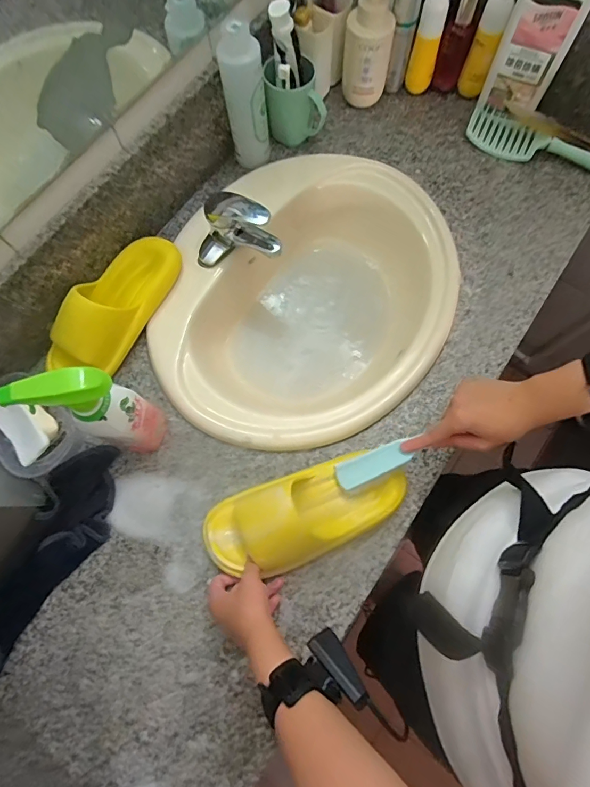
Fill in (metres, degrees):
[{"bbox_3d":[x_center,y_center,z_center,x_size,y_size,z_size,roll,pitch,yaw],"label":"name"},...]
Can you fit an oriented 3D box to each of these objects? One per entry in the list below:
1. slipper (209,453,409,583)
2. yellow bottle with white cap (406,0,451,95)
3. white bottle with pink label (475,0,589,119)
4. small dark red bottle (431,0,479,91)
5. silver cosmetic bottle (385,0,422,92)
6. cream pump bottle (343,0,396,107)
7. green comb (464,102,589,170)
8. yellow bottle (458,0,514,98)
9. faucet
[{"bbox_3d":[0.016,0.153,0.538,0.260,0.077,0.111,-12,76,-8],"label":"slipper"},{"bbox_3d":[0.227,-0.596,0.728,0.046,0.147,0.032,15,74,4],"label":"yellow bottle with white cap"},{"bbox_3d":[0.381,-0.556,0.656,0.102,0.269,0.087,32,76,9],"label":"white bottle with pink label"},{"bbox_3d":[0.274,-0.593,0.722,0.046,0.163,0.032,22,75,6],"label":"small dark red bottle"},{"bbox_3d":[0.178,-0.600,0.722,0.045,0.172,0.042,13,74,4],"label":"silver cosmetic bottle"},{"bbox_3d":[0.124,-0.589,0.700,0.078,0.200,0.080,10,74,3],"label":"cream pump bottle"},{"bbox_3d":[0.424,-0.424,0.733,0.257,0.035,0.068,26,76,7],"label":"green comb"},{"bbox_3d":[0.319,-0.580,0.719,0.047,0.151,0.036,27,76,8],"label":"yellow bottle"},{"bbox_3d":[-0.087,-0.254,0.654,0.129,0.083,0.088,3,76,0],"label":"faucet"}]

